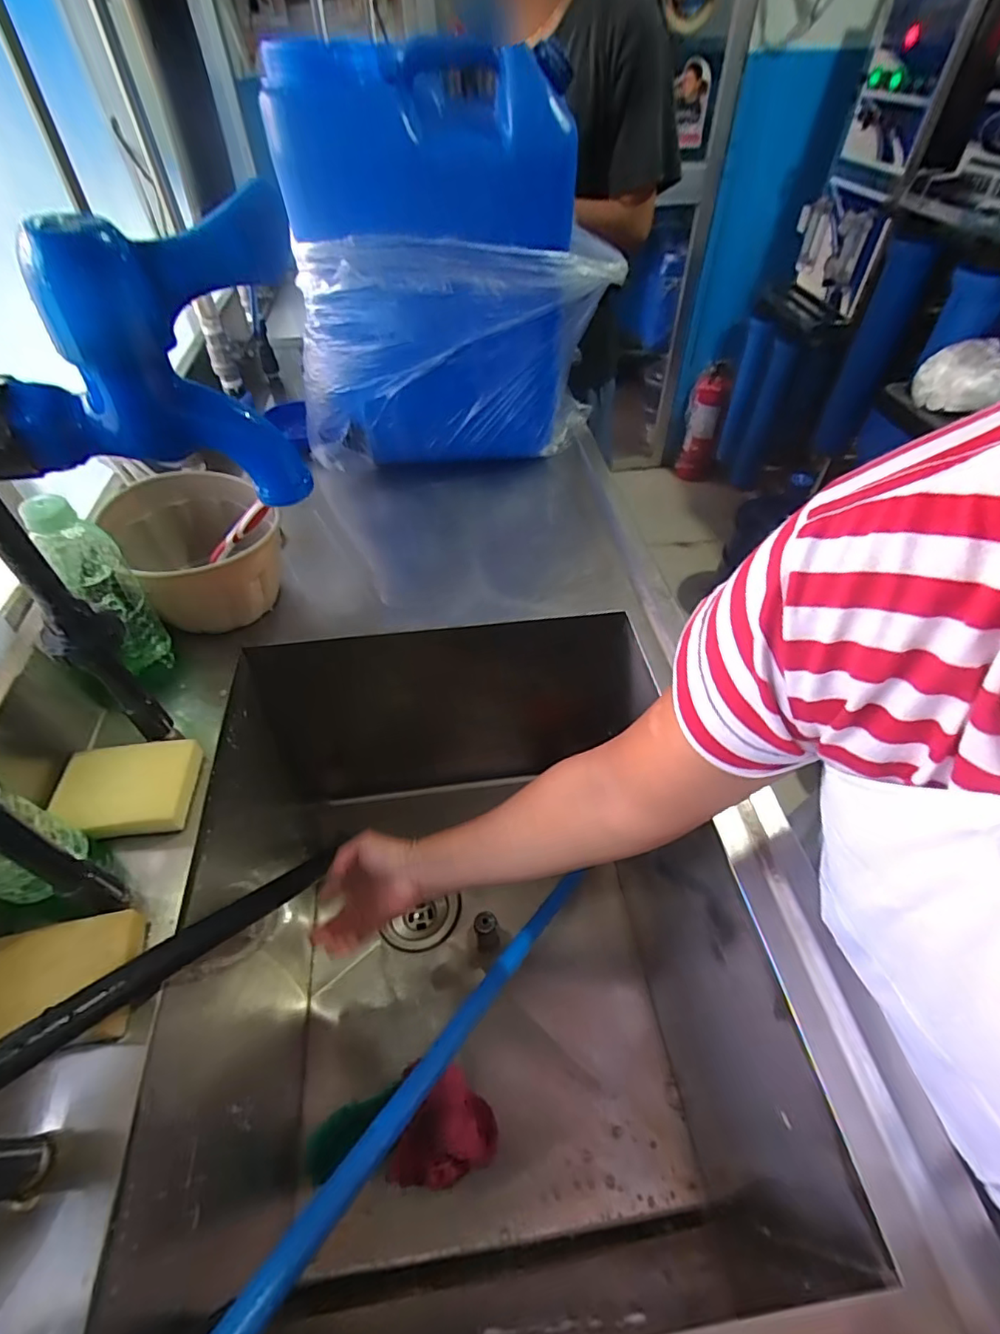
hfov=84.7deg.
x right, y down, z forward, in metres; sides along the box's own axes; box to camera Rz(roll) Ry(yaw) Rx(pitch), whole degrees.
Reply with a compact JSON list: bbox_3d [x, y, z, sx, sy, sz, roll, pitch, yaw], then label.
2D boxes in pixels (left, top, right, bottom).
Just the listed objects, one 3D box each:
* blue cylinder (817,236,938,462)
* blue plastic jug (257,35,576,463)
[{"bbox_3d":[0.997,-0.839,1.492,0.099,0.522,0.097,34,58,26],"label":"blue cylinder"},{"bbox_3d":[-0.070,-0.457,0.689,0.355,0.408,0.181,-13,50,-9],"label":"blue plastic jug"}]

